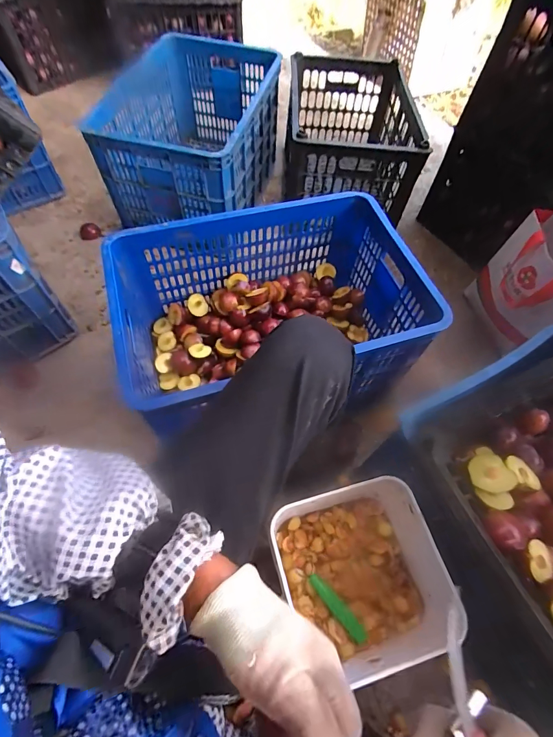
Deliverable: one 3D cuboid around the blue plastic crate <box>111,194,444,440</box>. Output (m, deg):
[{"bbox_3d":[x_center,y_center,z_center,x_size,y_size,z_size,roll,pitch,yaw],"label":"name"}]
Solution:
[{"bbox_3d":[-0.007,-0.103,0.742,0.563,0.258,0.356,-13,62,-9],"label":"blue plastic crate"}]

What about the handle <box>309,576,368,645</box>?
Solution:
[{"bbox_3d":[0.093,0.359,0.546,0.023,0.014,0.107,-36,68,-20],"label":"handle"}]

